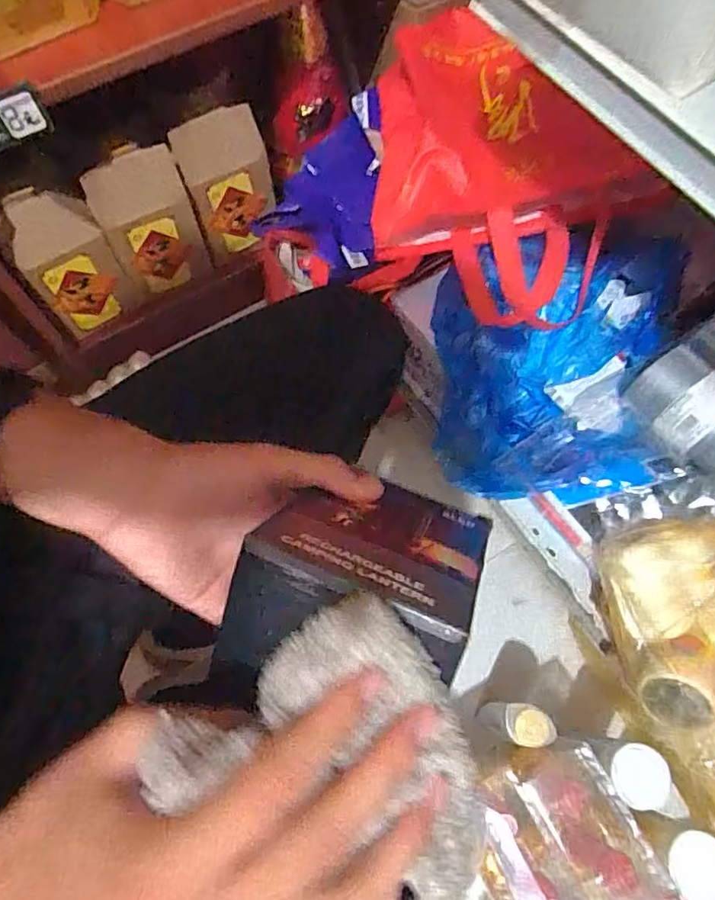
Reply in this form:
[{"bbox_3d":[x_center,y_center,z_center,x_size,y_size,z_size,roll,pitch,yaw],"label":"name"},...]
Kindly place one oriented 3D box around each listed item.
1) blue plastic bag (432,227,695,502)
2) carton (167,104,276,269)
[{"bbox_3d":[0.198,-0.096,0.591,0.231,0.158,0.259,10,68,5],"label":"blue plastic bag"},{"bbox_3d":[-0.180,-0.367,0.813,0.116,0.188,0.058,-26,70,-10],"label":"carton"}]

